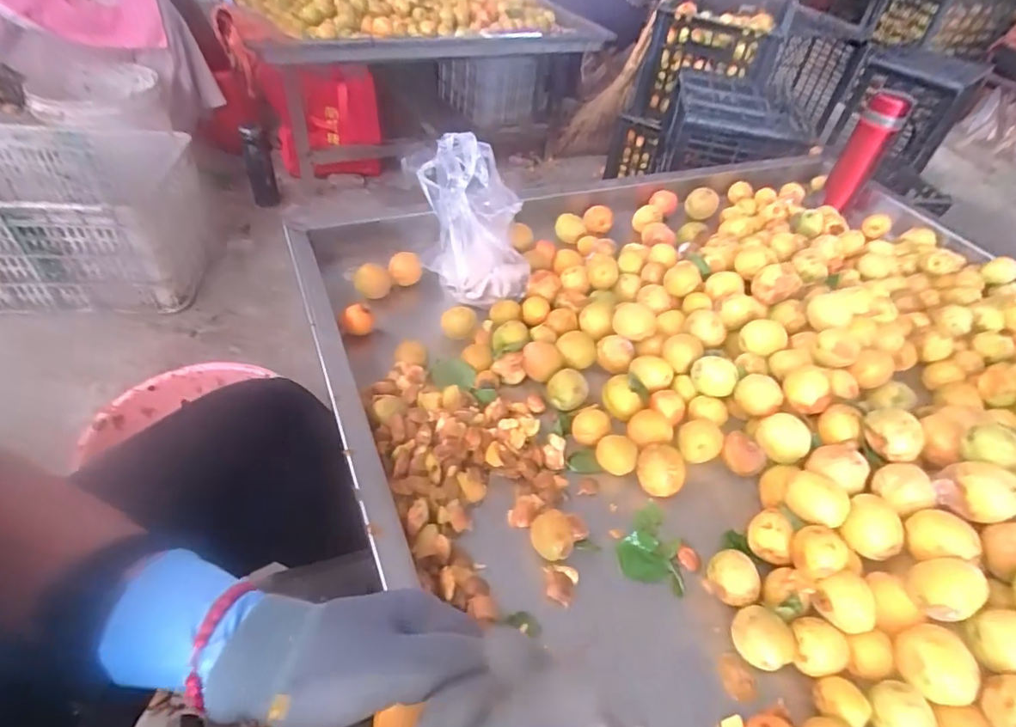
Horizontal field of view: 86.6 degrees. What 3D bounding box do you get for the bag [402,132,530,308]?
[{"bbox_3d":[-0.044,-0.189,0.682,0.148,0.166,0.127,0,45,-8],"label":"bag"}]

